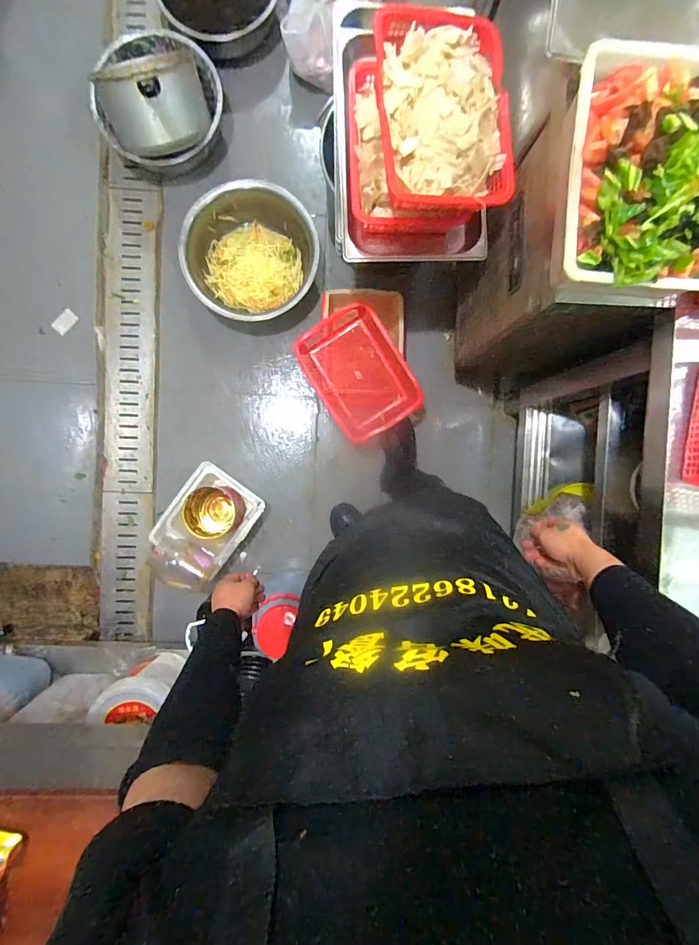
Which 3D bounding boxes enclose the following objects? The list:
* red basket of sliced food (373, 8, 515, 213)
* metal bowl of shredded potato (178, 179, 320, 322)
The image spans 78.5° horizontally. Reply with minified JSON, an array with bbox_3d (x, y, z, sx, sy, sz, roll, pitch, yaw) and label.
[{"bbox_3d":[0.182,-0.696,0.826,0.258,0.087,0.360,-4,91,-2],"label":"red basket of sliced food"},{"bbox_3d":[-0.299,-0.667,1.324,0.387,0.211,0.362,0,91,-2],"label":"metal bowl of shredded potato"}]

